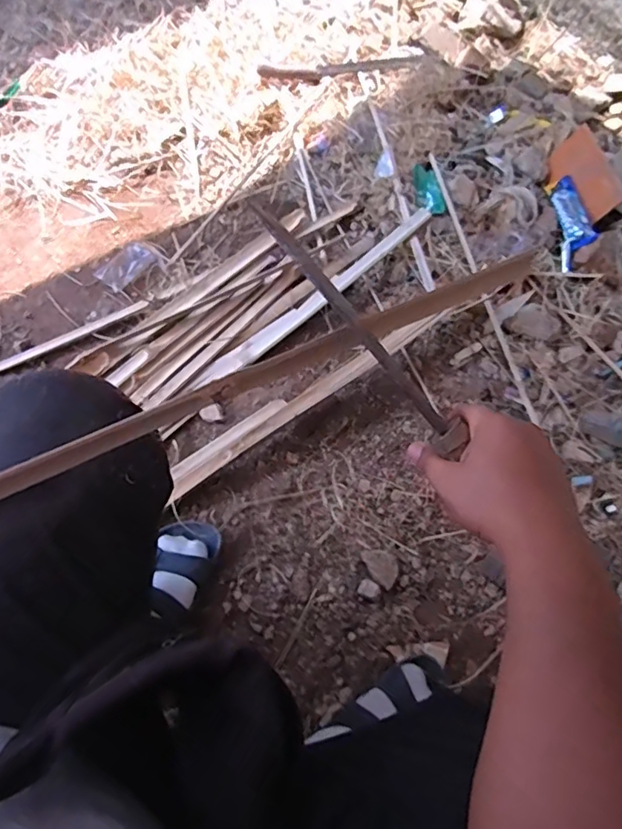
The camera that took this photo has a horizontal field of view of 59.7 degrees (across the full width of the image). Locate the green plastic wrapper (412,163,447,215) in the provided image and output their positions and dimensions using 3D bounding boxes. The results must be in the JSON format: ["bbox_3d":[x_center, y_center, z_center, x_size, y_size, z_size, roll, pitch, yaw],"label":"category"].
[{"bbox_3d":[0.232,-0.445,1.076,0.050,0.012,0.122,-4,63,-5],"label":"green plastic wrapper"}]

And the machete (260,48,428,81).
[{"bbox_3d":[0.070,-0.772,1.198,0.363,0.016,0.055,-10,68,-5],"label":"machete"}]

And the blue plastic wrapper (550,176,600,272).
[{"bbox_3d":[0.481,-0.361,1.011,0.055,0.038,0.204,-3,66,-2],"label":"blue plastic wrapper"}]

